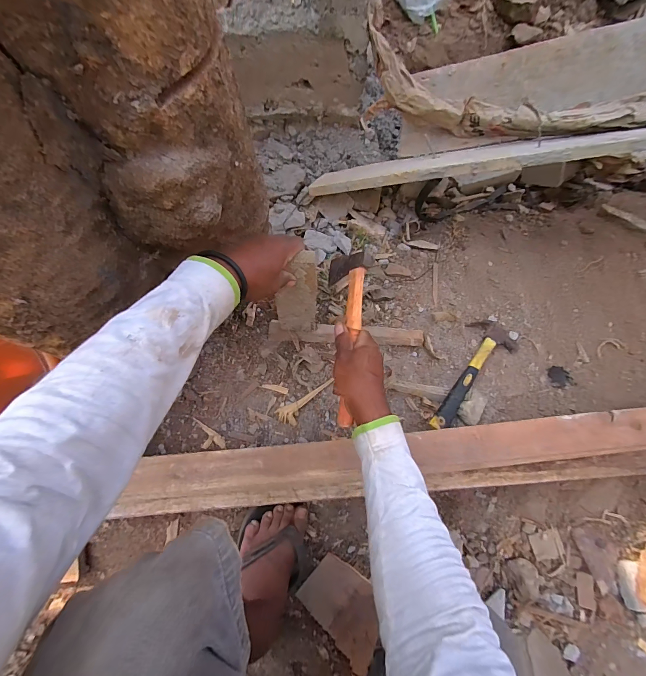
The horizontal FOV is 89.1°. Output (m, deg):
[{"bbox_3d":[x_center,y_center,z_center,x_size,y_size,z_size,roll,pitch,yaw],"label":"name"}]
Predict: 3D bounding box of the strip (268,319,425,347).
[{"bbox_3d":[0.046,-0.006,0.662,0.308,0.019,0.040,4,72,1],"label":"strip"}]

